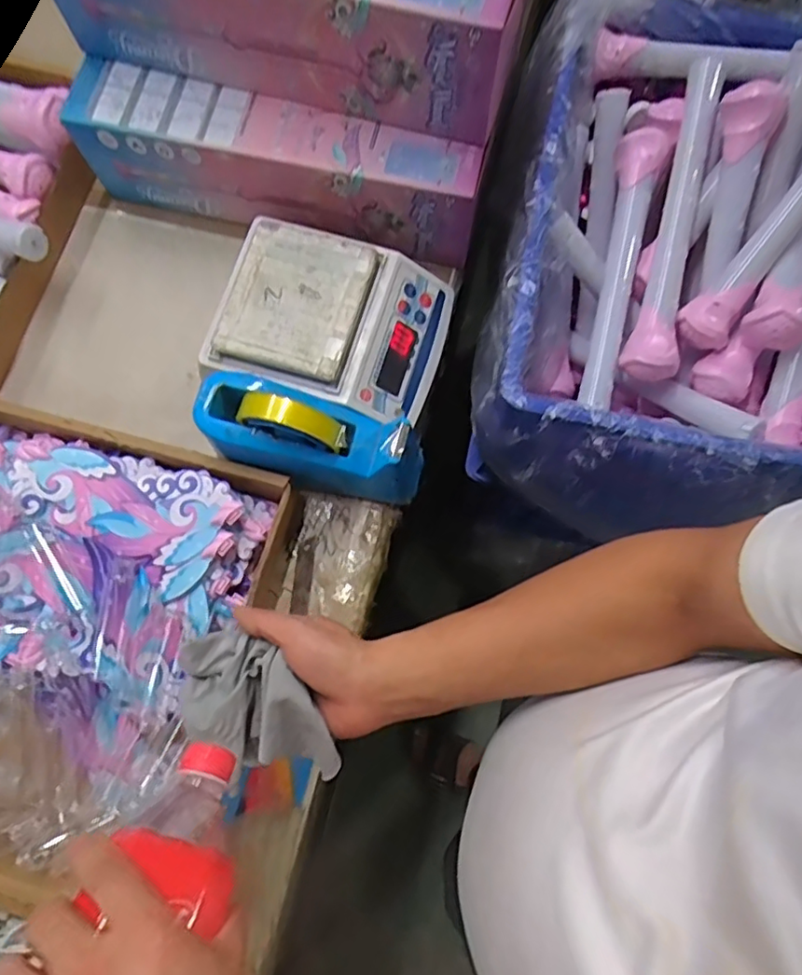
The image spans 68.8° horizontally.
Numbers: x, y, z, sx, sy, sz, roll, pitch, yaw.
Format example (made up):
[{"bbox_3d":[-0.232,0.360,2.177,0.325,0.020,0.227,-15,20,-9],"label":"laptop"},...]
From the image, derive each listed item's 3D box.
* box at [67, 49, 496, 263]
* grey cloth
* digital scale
[{"bbox_3d":[-0.125,-0.328,0.605,0.402,0.109,0.075,16,76,3],"label":"box"},{"bbox_3d":[-0.099,0.154,0.398,0.074,0.033,0.121,-36,79,-10],"label":"grey cloth"},{"bbox_3d":[-0.071,-0.162,0.598,0.226,0.085,0.176,13,76,2],"label":"digital scale"}]

